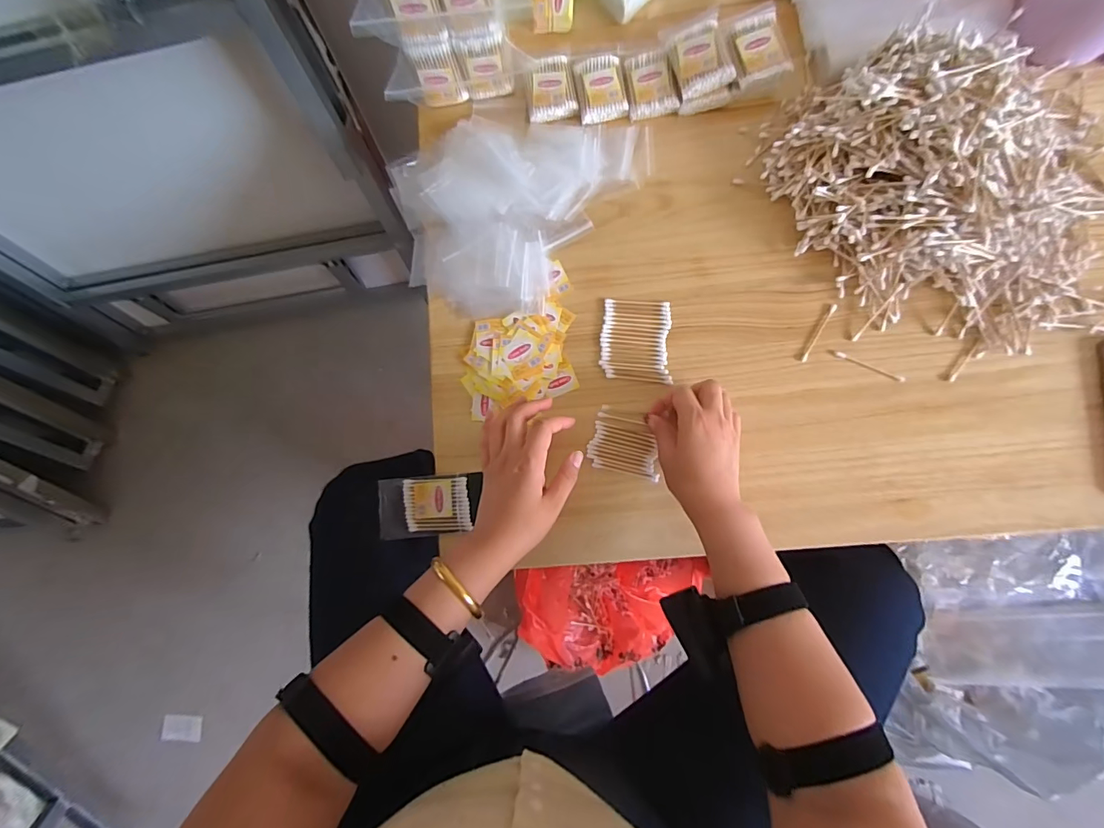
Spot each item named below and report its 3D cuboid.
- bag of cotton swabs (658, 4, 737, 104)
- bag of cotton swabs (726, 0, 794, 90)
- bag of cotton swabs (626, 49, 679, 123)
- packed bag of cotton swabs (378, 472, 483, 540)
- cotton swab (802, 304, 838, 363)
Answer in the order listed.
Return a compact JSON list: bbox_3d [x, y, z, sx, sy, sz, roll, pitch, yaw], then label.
[{"bbox_3d":[0.165,-0.406,0.527,0.060,0.025,0.087,-13,81,4],"label":"bag of cotton swabs"},{"bbox_3d":[0.227,-0.409,0.518,0.058,0.016,0.089,-14,81,4],"label":"bag of cotton swabs"},{"bbox_3d":[0.115,-0.385,0.541,0.054,0.011,0.076,-5,82,5],"label":"bag of cotton swabs"},{"bbox_3d":[-0.137,0.103,0.522,0.113,0.012,0.067,-5,82,5],"label":"packed bag of cotton swabs"},{"bbox_3d":[0.286,-0.087,0.499,0.007,0.004,0.072,32,86,9],"label":"cotton swab"}]

